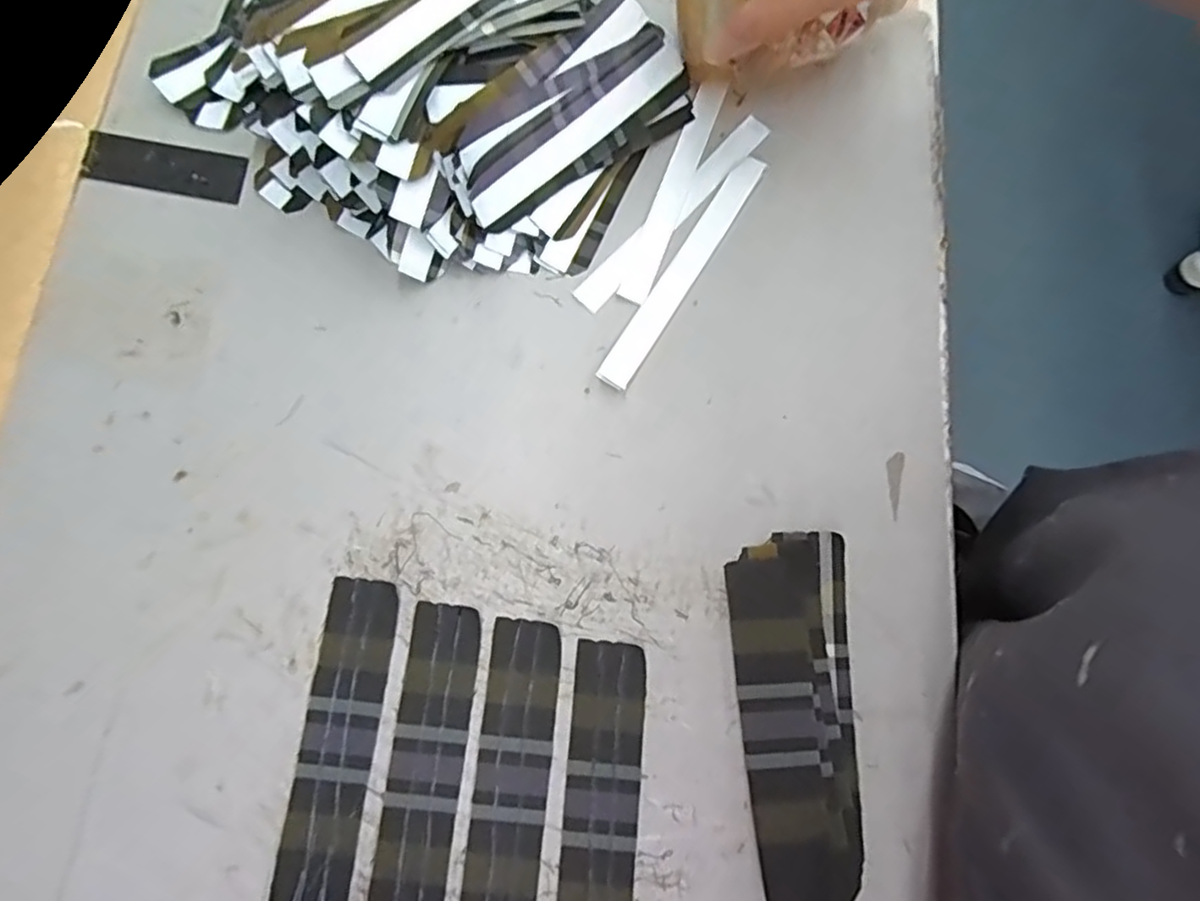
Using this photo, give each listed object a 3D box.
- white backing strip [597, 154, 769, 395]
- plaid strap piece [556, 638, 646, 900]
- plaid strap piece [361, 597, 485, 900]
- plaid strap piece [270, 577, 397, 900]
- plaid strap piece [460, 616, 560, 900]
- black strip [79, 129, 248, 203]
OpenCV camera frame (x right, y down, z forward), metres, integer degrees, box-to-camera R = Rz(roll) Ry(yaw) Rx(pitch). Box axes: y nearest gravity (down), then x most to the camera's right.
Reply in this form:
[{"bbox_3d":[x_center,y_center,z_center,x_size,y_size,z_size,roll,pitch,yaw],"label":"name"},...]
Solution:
[{"bbox_3d":[0.042,-0.092,0.330,0.017,0.011,0.140,31,78,7],"label":"white backing strip"},{"bbox_3d":[0.001,0.155,0.275,0.032,0.004,0.139,5,77,1],"label":"plaid strap piece"},{"bbox_3d":[-0.076,0.139,0.280,0.034,0.004,0.140,7,77,1],"label":"plaid strap piece"},{"bbox_3d":[-0.114,0.127,0.280,0.030,0.004,0.138,7,77,1],"label":"plaid strap piece"},{"bbox_3d":[-0.038,0.145,0.276,0.032,0.004,0.140,5,77,1],"label":"plaid strap piece"},{"bbox_3d":[-0.236,-0.155,0.352,0.087,0.004,0.028,11,77,2],"label":"black strip"}]

